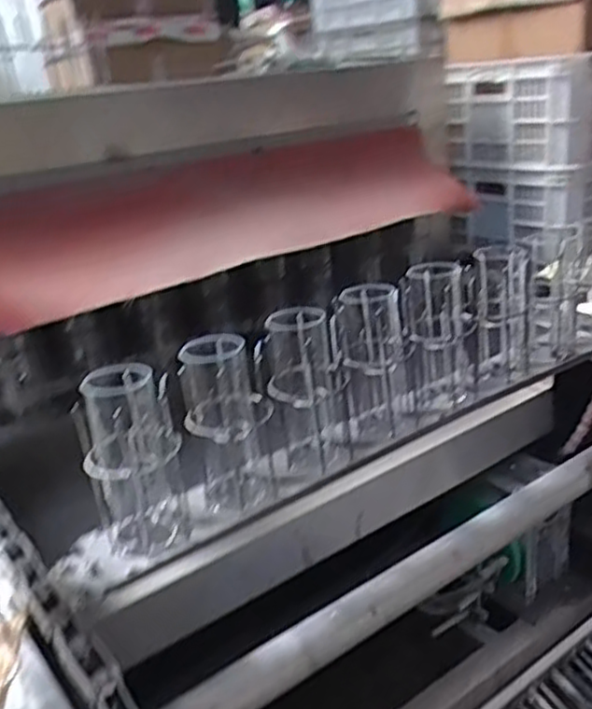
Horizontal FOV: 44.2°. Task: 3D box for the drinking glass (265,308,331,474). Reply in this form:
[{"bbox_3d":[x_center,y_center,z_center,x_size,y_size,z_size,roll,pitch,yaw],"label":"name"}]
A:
[{"bbox_3d":[0.000,0.002,0.858,0.067,0.098,0.067,-6,21,-5],"label":"drinking glass"}]

